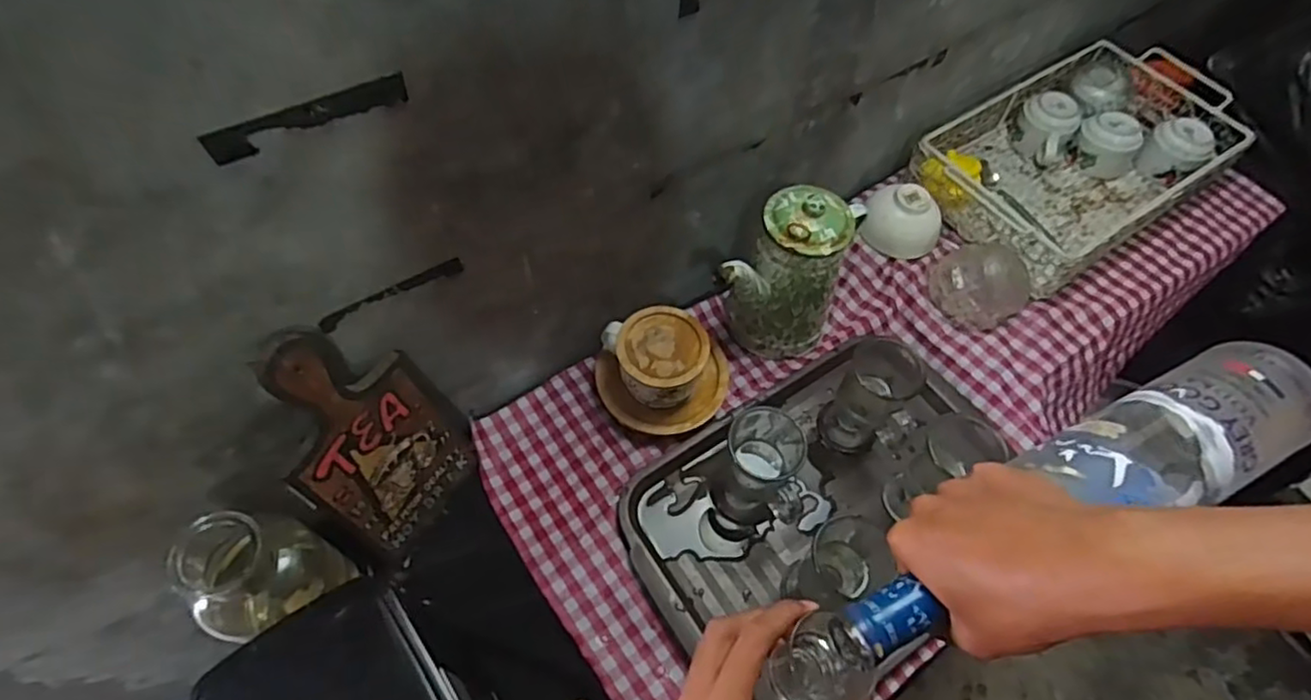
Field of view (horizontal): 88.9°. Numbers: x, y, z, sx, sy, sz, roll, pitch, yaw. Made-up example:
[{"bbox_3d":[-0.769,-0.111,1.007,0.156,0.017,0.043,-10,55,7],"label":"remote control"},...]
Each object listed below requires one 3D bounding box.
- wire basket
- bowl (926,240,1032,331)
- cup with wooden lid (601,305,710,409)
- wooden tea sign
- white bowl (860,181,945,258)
[{"bbox_3d":[0.595,-0.279,0.941,0.431,0.084,0.265,-29,65,-19],"label":"wire basket"},{"bbox_3d":[0.414,-0.098,0.833,0.114,0.076,0.104,1,59,-3],"label":"bowl"},{"bbox_3d":[0.004,0.021,0.763,0.102,0.093,0.104,1,59,-3],"label":"cup with wooden lid"},{"bbox_3d":[-0.266,0.076,0.628,0.031,0.280,0.165,21,56,27],"label":"wooden tea sign"},{"bbox_3d":[0.329,-0.174,0.888,0.104,0.054,0.092,30,62,14],"label":"white bowl"}]

